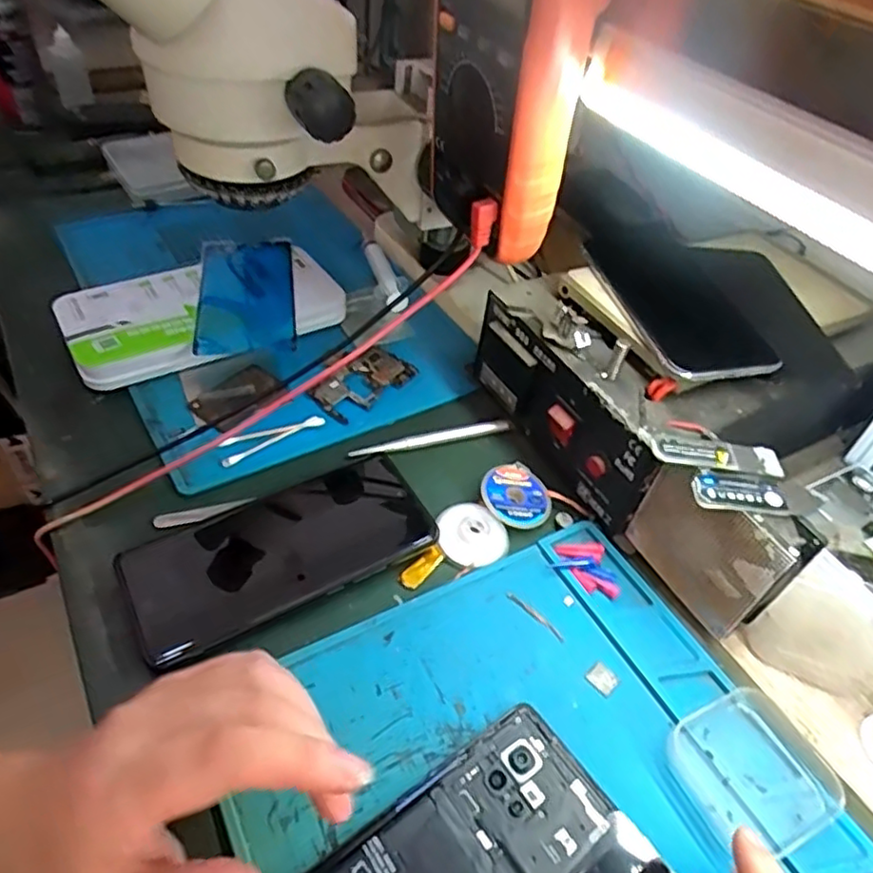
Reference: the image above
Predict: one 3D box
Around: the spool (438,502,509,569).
[{"bbox_3d":[0.022,0.058,0.395,0.040,0.013,0.036,5,44,-2],"label":"spool"}]

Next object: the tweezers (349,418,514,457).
[{"bbox_3d":[-0.002,0.000,0.455,0.114,0.005,0.013,-10,47,-17],"label":"tweezers"}]

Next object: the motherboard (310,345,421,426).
[{"bbox_3d":[-0.058,-0.043,0.485,0.051,0.008,0.078,40,58,17],"label":"motherboard"}]

